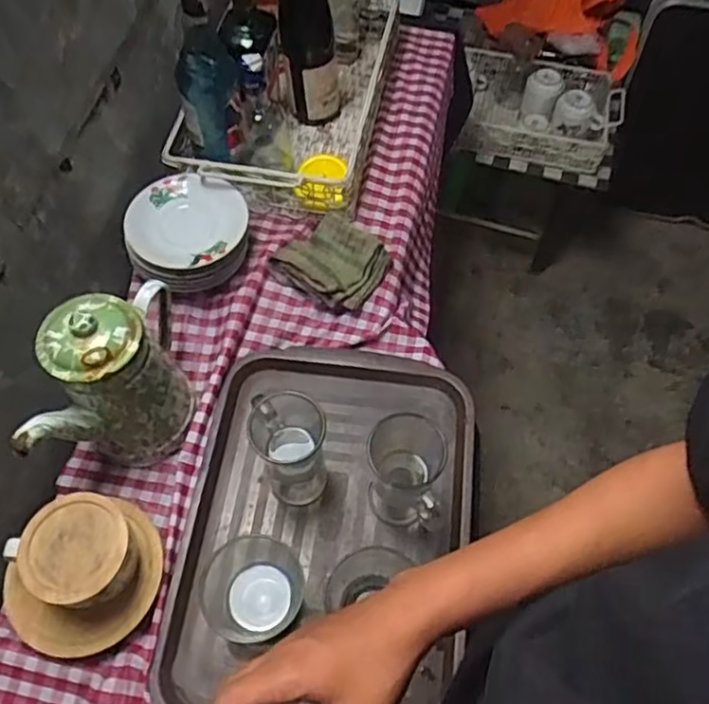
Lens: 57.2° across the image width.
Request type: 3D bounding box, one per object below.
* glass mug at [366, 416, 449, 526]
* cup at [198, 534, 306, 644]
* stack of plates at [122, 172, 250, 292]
[{"bbox_3d":[0.050,0.131,0.695,0.081,0.112,0.100,13,61,7],"label":"glass mug"},{"bbox_3d":[-0.100,0.237,0.641,0.089,0.091,0.089,0,60,0],"label":"cup"},{"bbox_3d":[-0.214,-0.143,0.842,0.151,0.093,0.141,-37,67,-19],"label":"stack of plates"}]

